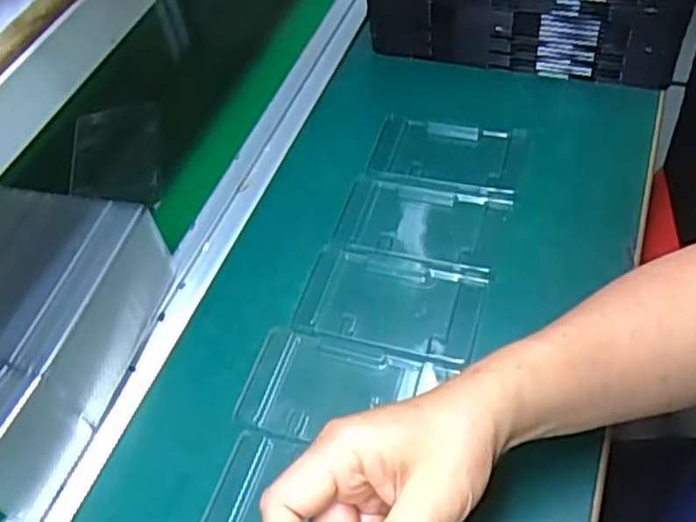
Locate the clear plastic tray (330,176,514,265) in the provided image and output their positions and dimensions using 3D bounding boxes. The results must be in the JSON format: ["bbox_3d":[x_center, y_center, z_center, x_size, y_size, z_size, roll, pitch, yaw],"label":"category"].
[{"bbox_3d":[0.059,-0.032,0.553,0.127,0.013,0.080,7,53,13],"label":"clear plastic tray"}]

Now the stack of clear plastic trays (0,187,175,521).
[{"bbox_3d":[-0.214,0.047,0.459,0.112,0.088,0.196,8,54,14],"label":"stack of clear plastic trays"}]

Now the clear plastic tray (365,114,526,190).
[{"bbox_3d":[0.084,-0.092,0.593,0.122,0.014,0.074,8,53,14],"label":"clear plastic tray"}]

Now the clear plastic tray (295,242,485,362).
[{"bbox_3d":[0.030,0.031,0.508,0.128,0.011,0.079,9,54,15],"label":"clear plastic tray"}]

